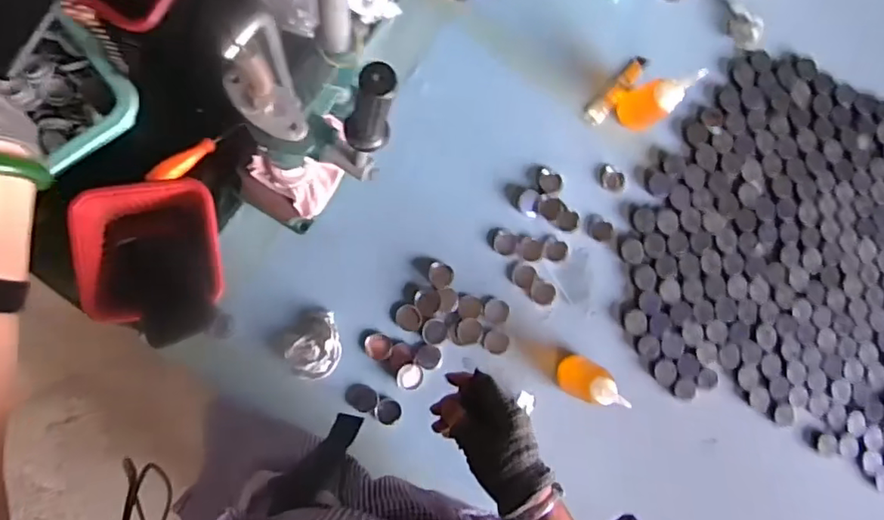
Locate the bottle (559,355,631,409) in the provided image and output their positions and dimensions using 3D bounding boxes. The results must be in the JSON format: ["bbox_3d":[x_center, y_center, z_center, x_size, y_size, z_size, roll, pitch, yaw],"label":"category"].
[{"bbox_3d":[0.190,0.155,0.727,0.041,0.121,0.054,21,85,-8],"label":"bottle"}]

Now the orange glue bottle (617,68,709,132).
[{"bbox_3d":[0.283,-0.211,0.740,0.057,0.119,0.050,28,84,-7],"label":"orange glue bottle"}]

